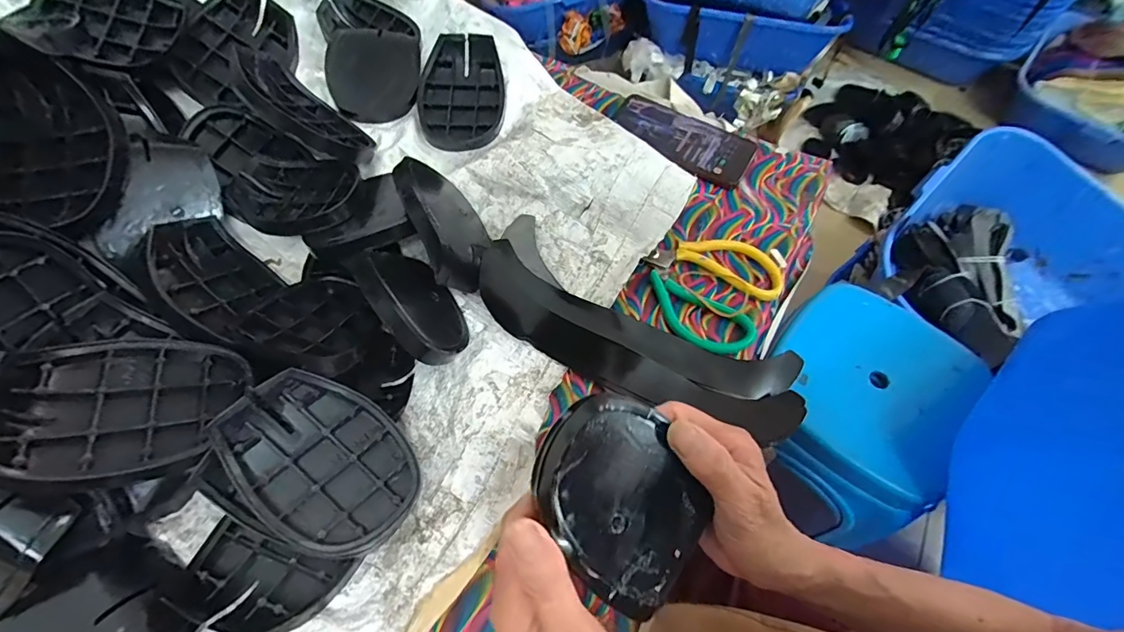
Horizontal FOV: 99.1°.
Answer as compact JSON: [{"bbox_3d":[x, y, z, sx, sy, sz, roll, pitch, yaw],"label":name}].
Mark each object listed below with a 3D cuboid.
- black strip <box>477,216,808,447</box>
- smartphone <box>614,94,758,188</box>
[{"bbox_3d":[0.059,0.010,0.405,0.291,0.017,0.101,26,64,13],"label":"black strip"},{"bbox_3d":[0.131,-0.199,0.537,0.158,0.011,0.083,28,64,14],"label":"smartphone"}]

